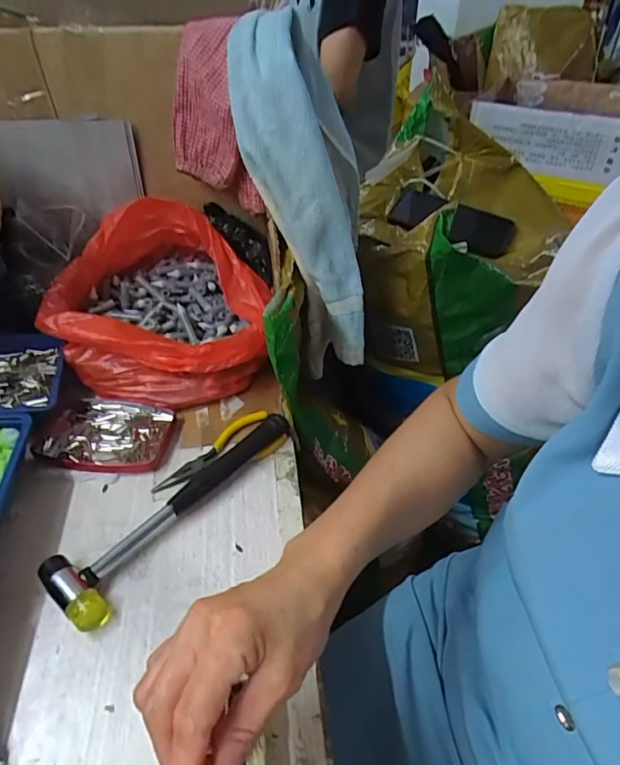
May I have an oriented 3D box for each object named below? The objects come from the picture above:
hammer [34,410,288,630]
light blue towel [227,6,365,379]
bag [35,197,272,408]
[{"bbox_3d":[-0.111,0.098,0.434,0.059,0.025,0.231,27,48,27],"label":"hammer"},{"bbox_3d":[-0.006,-0.185,0.531,0.126,0.313,0.150,-2,41,-2],"label":"light blue towel"},{"bbox_3d":[-0.161,-0.091,0.556,0.231,0.132,0.220,-8,42,-9],"label":"bag"}]

